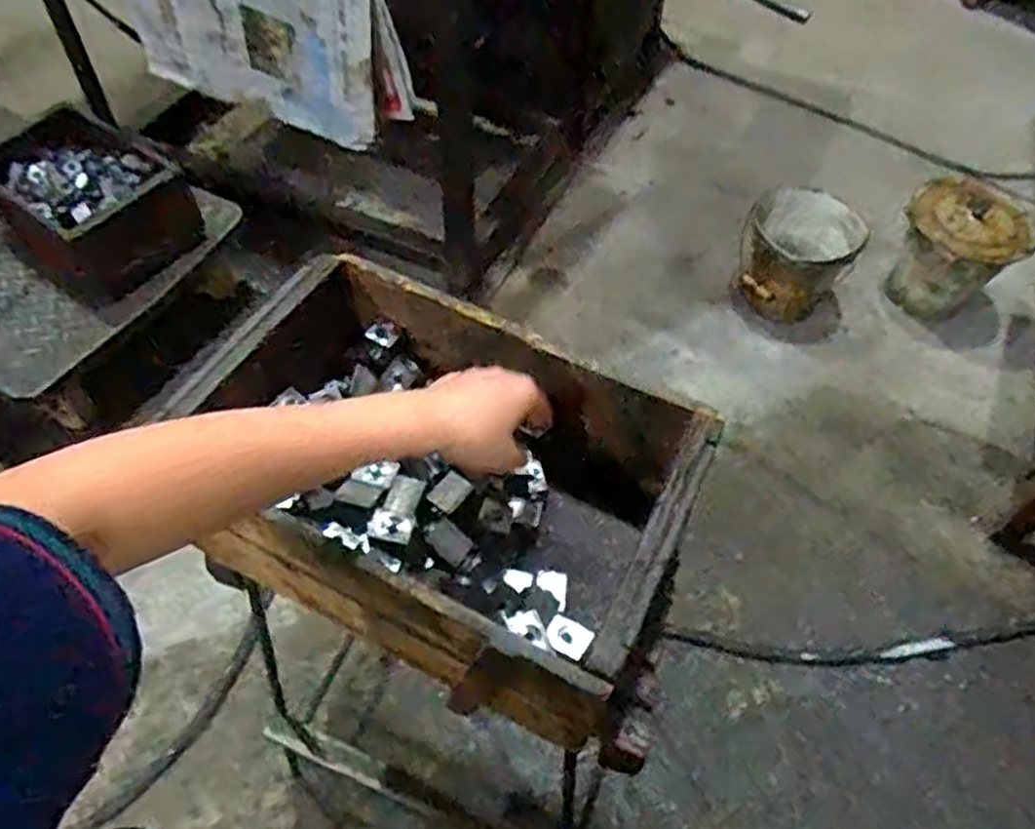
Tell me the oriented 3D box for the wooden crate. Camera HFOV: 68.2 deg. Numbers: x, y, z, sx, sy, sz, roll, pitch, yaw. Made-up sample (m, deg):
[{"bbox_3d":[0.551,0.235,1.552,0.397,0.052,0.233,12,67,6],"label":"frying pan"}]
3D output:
[{"bbox_3d":[-0.061,0.046,0.590,0.360,0.141,0.247,25,56,14],"label":"wooden crate"}]

